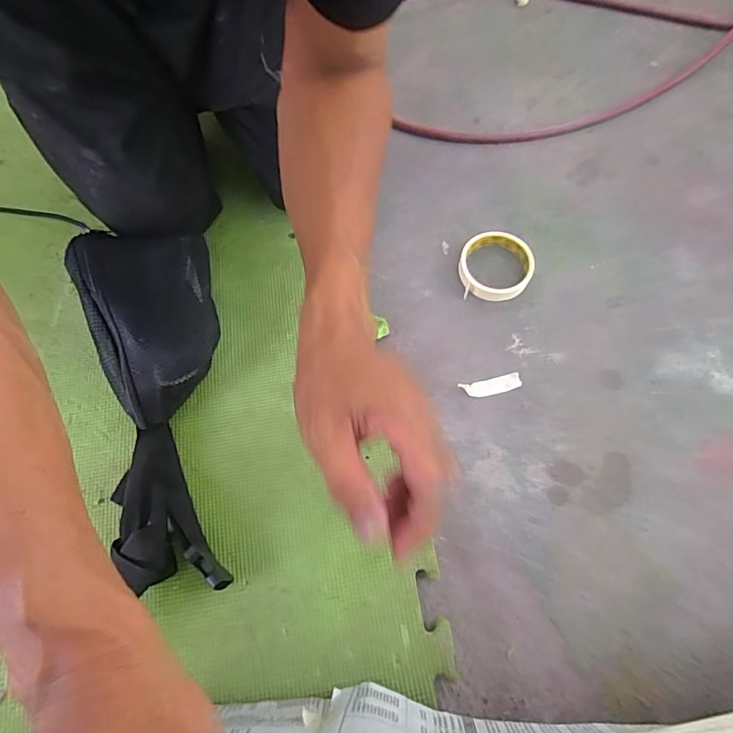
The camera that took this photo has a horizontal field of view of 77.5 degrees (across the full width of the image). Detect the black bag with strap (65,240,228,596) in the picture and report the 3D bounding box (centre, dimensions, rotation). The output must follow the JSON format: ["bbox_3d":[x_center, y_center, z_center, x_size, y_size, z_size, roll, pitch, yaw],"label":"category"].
[{"bbox_3d":[-0.201,0.023,0.436,0.132,0.084,0.362,-15,67,-5],"label":"black bag with strap"}]

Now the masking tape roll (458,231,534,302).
[{"bbox_3d":[0.156,-0.121,0.553,0.087,0.021,0.085,0,67,1],"label":"masking tape roll"}]

